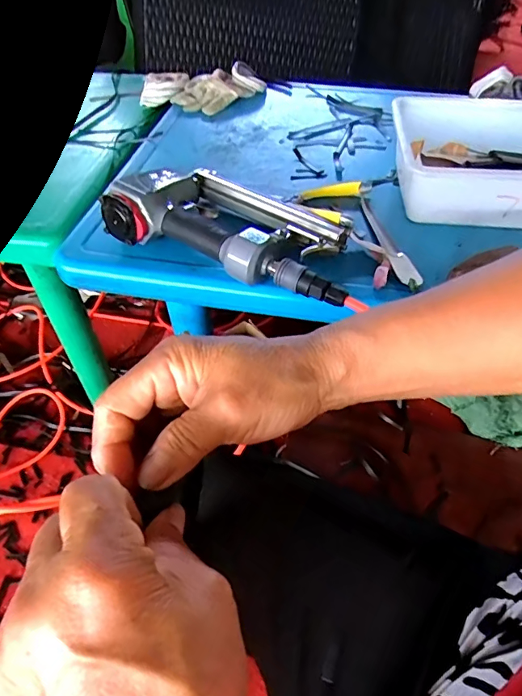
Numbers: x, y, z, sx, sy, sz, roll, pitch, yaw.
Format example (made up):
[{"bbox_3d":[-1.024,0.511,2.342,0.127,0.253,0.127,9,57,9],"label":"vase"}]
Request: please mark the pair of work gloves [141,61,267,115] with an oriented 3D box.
[{"bbox_3d":[-0.101,-0.465,0.819,0.226,0.044,0.139,-9,49,-9],"label":"pair of work gloves"}]

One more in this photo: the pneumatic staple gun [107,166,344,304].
[{"bbox_3d":[-0.018,-0.143,0.507,0.276,0.064,0.159,20,52,17],"label":"pneumatic staple gun"}]

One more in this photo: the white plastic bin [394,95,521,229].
[{"bbox_3d":[0.311,-0.238,0.579,0.277,0.079,0.216,5,49,4],"label":"white plastic bin"}]

